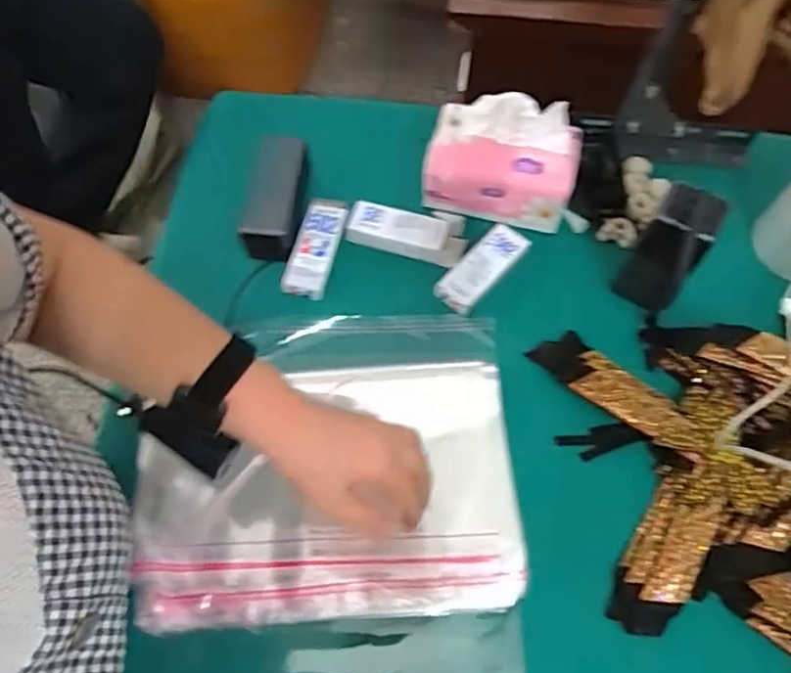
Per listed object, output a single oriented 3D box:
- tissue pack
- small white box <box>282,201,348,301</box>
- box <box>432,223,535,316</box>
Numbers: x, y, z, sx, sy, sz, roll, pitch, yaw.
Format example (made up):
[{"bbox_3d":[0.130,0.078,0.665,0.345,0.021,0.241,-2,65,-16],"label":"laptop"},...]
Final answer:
[{"bbox_3d":[0.110,-0.186,0.639,0.147,0.083,0.101,12,65,7],"label":"tissue pack"},{"bbox_3d":[-0.083,-0.091,0.648,0.044,0.026,0.110,13,66,7],"label":"small white box"},{"bbox_3d":[0.087,-0.071,0.633,0.046,0.017,0.107,38,71,17],"label":"box"}]

